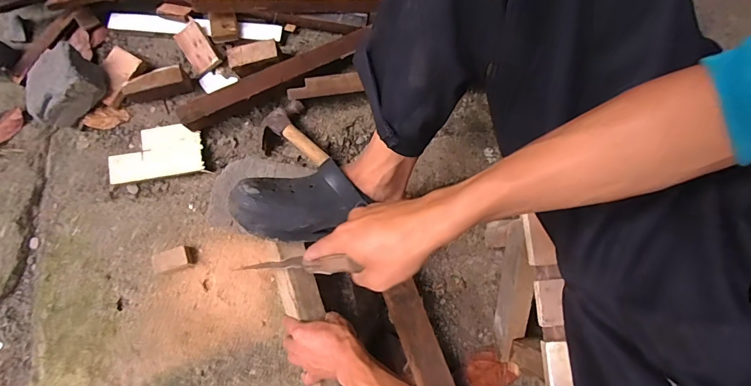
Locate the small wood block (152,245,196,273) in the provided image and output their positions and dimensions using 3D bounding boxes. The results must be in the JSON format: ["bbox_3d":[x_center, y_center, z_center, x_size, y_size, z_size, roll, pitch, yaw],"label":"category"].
[{"bbox_3d":[-0.370,0.122,0.744,0.067,0.021,0.039,-18,78,-3],"label":"small wood block"}]

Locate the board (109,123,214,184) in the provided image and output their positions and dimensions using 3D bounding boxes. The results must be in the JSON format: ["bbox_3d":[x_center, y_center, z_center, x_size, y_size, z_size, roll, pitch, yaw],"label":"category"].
[{"bbox_3d":[-0.425,-0.078,0.785,0.176,0.011,0.099,-7,86,0],"label":"board"}]

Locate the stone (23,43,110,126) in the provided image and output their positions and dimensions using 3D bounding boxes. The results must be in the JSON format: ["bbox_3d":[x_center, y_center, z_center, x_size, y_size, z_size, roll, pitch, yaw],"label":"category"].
[{"bbox_3d":[-0.590,-0.200,0.760,0.134,0.088,0.086,-33,69,10],"label":"stone"}]

